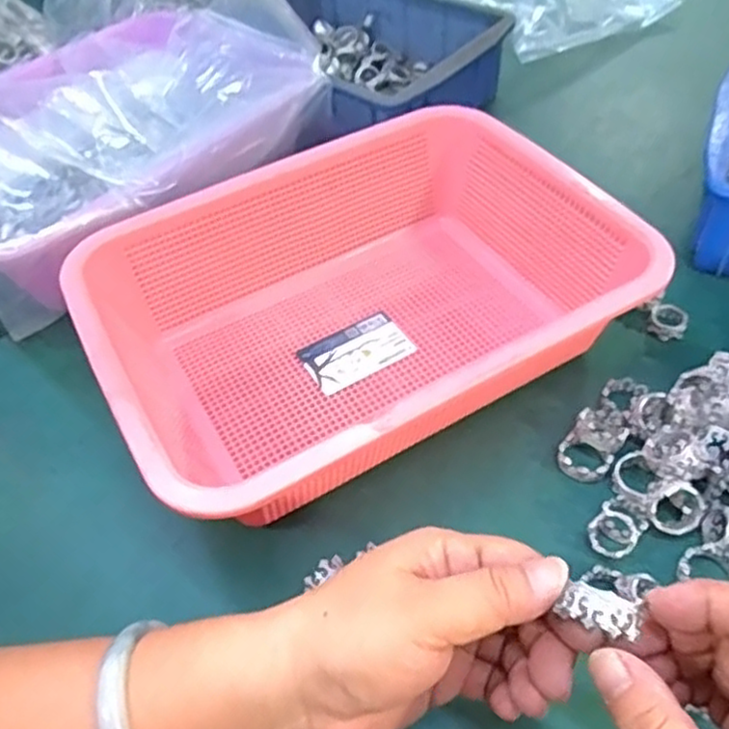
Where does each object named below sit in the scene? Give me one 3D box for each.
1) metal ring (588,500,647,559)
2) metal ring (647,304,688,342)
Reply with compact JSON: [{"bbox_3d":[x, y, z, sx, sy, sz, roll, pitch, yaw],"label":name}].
[{"bbox_3d":[0.126,0.084,0.345,0.022,0.014,0.029,34,62,28],"label":"metal ring"},{"bbox_3d":[0.193,-0.027,0.438,0.023,0.012,0.020,22,57,22],"label":"metal ring"}]

